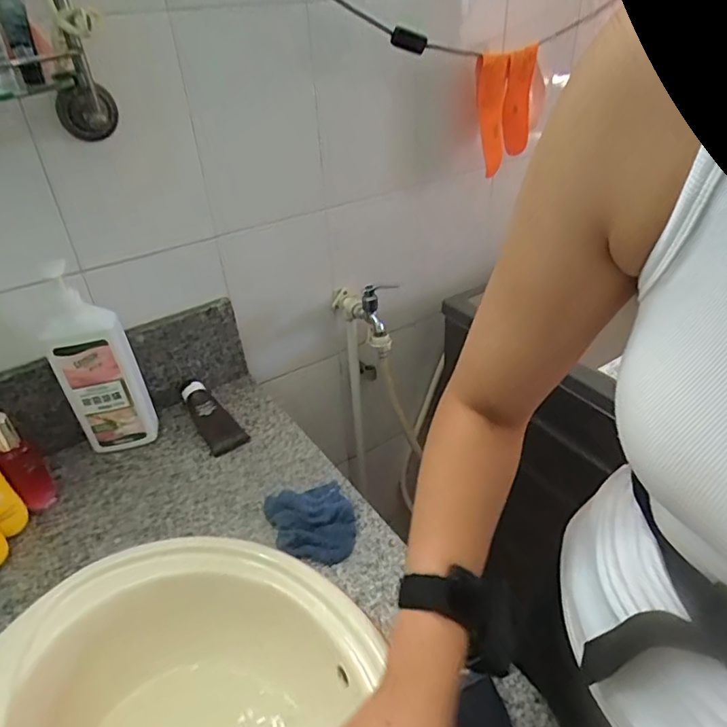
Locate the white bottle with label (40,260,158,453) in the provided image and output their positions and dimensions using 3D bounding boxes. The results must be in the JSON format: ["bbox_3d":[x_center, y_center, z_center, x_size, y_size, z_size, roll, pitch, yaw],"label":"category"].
[{"bbox_3d":[-0.385,0.012,0.788,0.102,0.264,0.087,-23,39,-25],"label":"white bottle with label"}]

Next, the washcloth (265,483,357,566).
[{"bbox_3d":[-0.064,0.199,0.691,0.102,0.026,0.121,-17,37,-18],"label":"washcloth"}]

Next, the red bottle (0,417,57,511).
[{"bbox_3d":[-0.447,0.135,0.711,0.043,0.153,0.036,-27,41,-30],"label":"red bottle"}]

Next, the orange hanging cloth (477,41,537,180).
[{"bbox_3d":[0.262,-0.467,1.004,0.144,0.198,0.013,-25,39,-24],"label":"orange hanging cloth"}]

